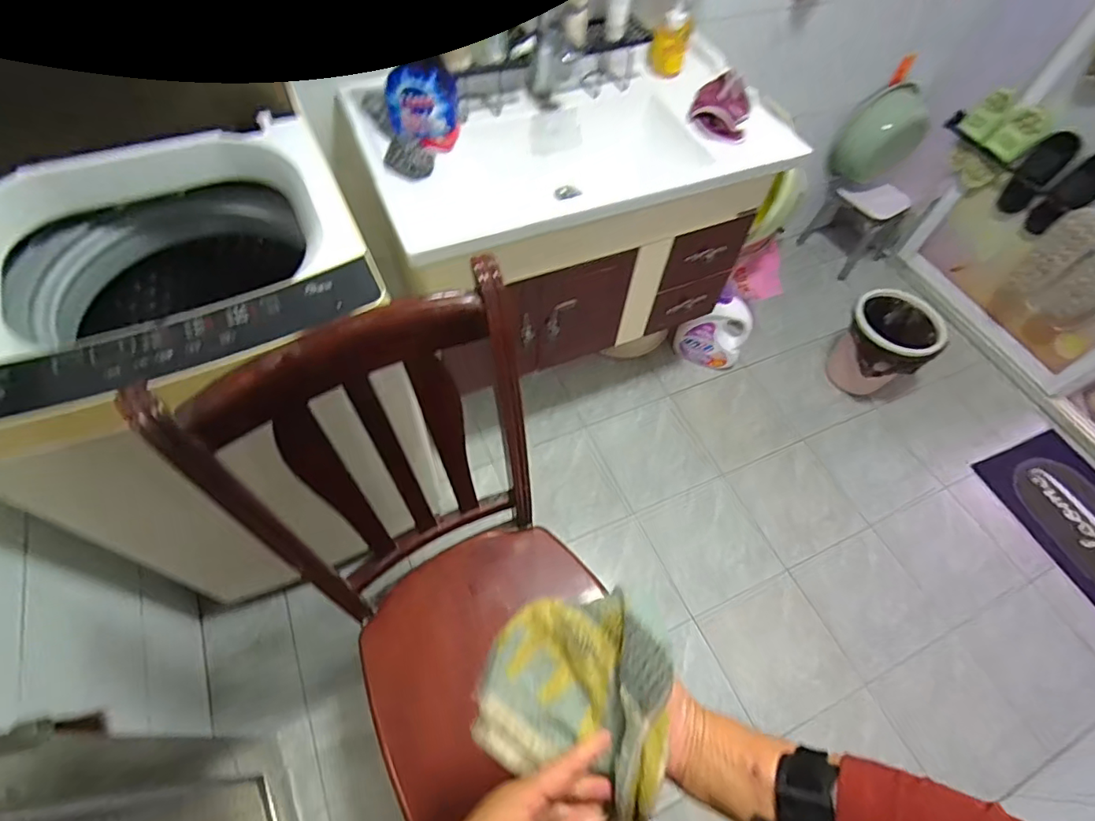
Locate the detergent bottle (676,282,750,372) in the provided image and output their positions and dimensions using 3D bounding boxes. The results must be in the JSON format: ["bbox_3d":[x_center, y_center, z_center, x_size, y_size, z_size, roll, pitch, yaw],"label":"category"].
[{"bbox_3d":[0.509,-0.252,1.603,0.203,0.282,0.118,25,60,11],"label":"detergent bottle"}]

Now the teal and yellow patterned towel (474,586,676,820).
[{"bbox_3d":[0.019,0.222,0.420,0.154,0.068,0.154,17,59,6],"label":"teal and yellow patterned towel"}]

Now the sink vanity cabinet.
[{"bbox_3d":[0.050,-0.433,1.247,0.815,0.473,0.438,-23,63,-17],"label":"sink vanity cabinet"}]

